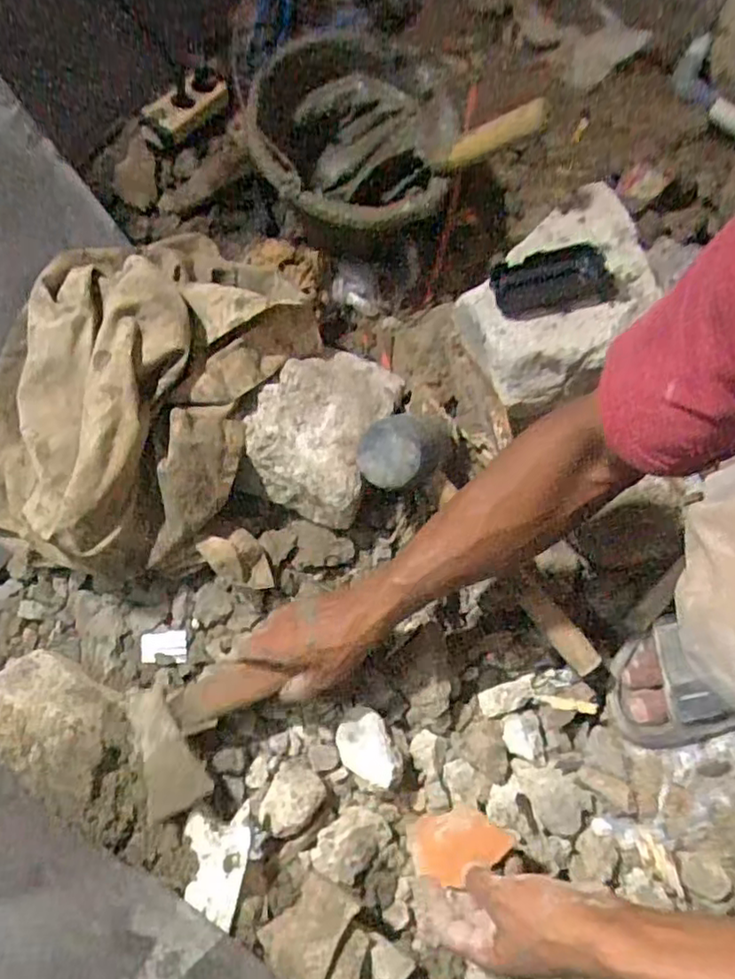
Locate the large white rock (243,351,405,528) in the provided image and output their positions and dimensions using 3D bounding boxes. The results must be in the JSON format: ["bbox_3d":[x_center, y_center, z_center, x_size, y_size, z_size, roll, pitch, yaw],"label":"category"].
[{"bbox_3d":[-0.042,-0.071,0.645,0.122,0.083,0.189,15,66,11],"label":"large white rock"}]

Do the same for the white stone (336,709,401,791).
[{"bbox_3d":[0.000,0.234,0.559,0.047,0.043,0.065,-24,65,-8],"label":"white stone"}]

